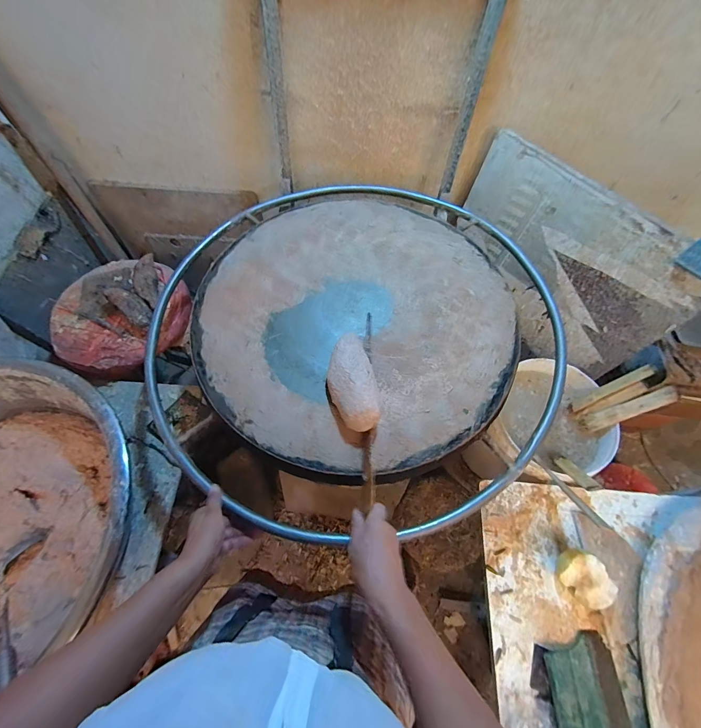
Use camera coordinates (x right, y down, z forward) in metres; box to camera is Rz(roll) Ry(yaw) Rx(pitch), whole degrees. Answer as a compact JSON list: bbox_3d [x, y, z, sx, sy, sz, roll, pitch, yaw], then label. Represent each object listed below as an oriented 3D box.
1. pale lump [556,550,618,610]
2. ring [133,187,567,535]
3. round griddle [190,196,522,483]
[{"bbox_3d":[0.421,0.389,0.601,0.068,0.066,0.087,-35,68,-18],"label":"pale lump"},{"bbox_3d":[0.001,-0.102,0.695,0.835,0.036,0.836,-1,62,1],"label":"ring"},{"bbox_3d":[0.012,-0.112,0.665,0.603,0.018,0.623,1,62,-1],"label":"round griddle"}]

